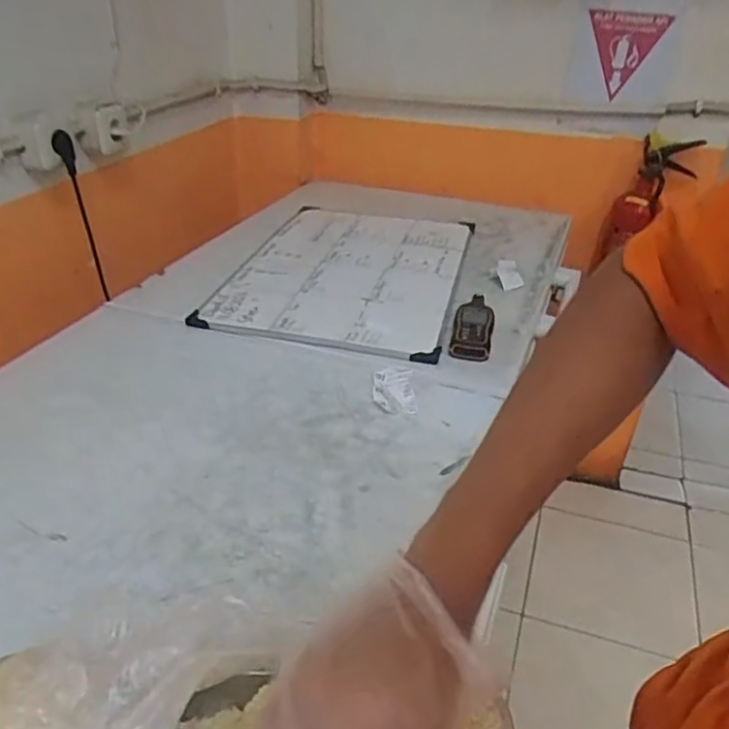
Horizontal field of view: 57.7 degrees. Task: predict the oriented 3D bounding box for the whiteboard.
[{"bbox_3d":[-0.019,-0.188,1.237,0.381,0.028,0.592,8,32,9],"label":"whiteboard"}]

